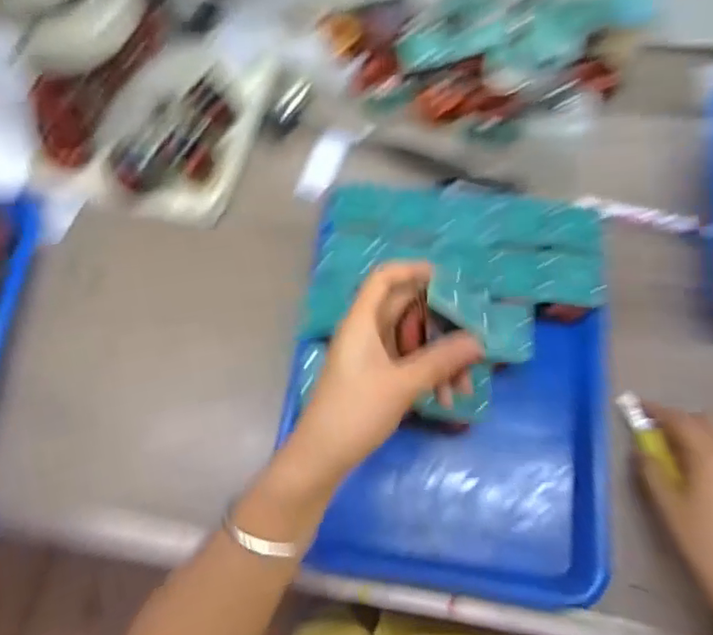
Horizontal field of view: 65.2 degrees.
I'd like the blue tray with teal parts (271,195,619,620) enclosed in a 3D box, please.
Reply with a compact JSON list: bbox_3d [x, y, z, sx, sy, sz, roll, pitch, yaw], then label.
[{"bbox_3d":[0.071,0.048,0.452,0.255,0.070,0.311,6,67,6],"label":"blue tray with teal parts"}]

